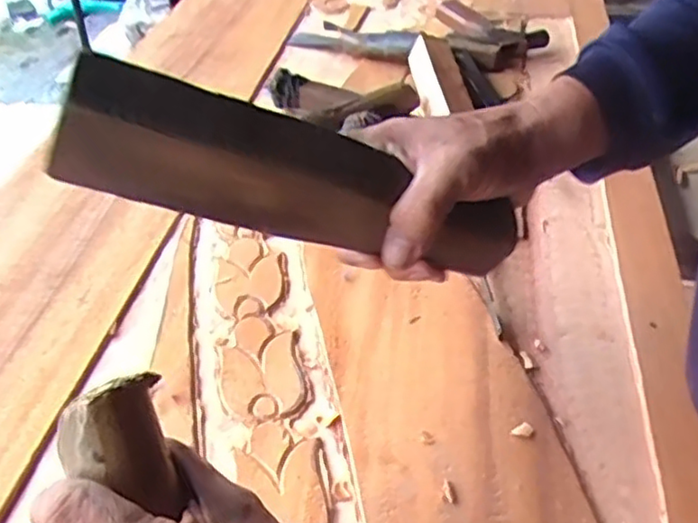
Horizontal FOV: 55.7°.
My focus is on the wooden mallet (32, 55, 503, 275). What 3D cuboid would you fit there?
[{"bbox_3d":[-0.024,-0.038,0.360,0.249,0.062,0.042,14,35,-25],"label":"wooden mallet"}]

